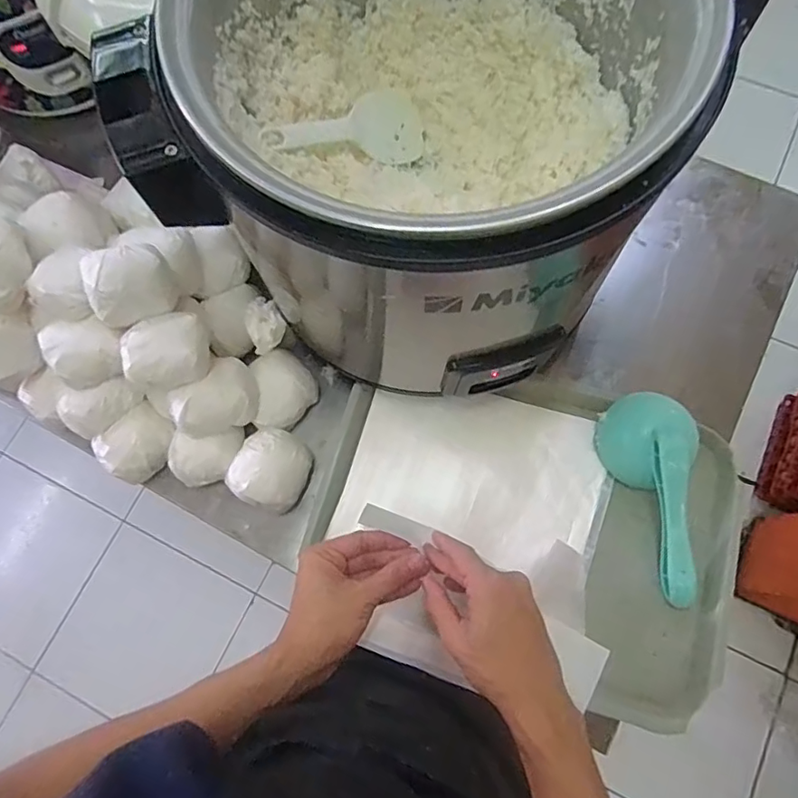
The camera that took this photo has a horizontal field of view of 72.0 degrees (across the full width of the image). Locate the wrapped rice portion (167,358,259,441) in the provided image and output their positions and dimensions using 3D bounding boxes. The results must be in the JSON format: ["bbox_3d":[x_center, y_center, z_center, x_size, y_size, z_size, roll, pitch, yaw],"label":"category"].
[{"bbox_3d":[-0.193,0.001,0.571,0.085,0.048,0.068,-37,119,-24],"label":"wrapped rice portion"}]

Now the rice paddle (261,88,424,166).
[{"bbox_3d":[-0.039,-0.241,0.494,0.185,0.025,0.071,-29,73,-38],"label":"rice paddle"}]

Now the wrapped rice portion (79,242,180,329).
[{"bbox_3d":[-0.253,-0.103,0.525,0.064,0.062,0.063,-11,75,-1],"label":"wrapped rice portion"}]

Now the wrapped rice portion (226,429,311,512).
[{"bbox_3d":[-0.132,0.071,0.565,0.070,0.054,0.078,25,77,8],"label":"wrapped rice portion"}]

